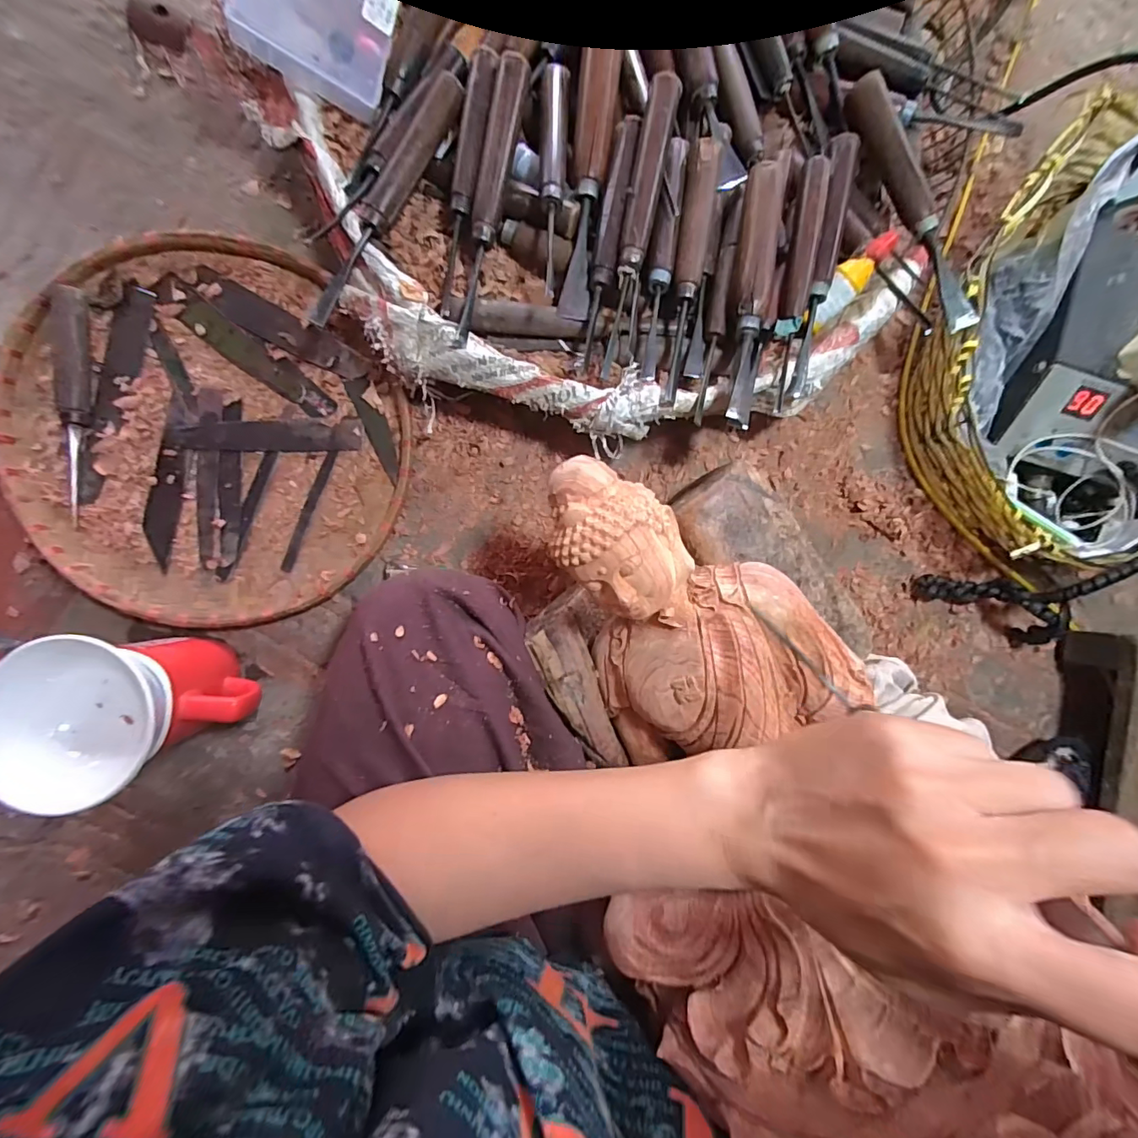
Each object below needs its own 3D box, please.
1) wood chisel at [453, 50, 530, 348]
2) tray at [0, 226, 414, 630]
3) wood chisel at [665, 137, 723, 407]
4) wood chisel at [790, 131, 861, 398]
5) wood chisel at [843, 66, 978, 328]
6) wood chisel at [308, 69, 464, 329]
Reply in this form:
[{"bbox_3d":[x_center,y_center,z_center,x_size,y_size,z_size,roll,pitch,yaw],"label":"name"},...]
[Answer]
[{"bbox_3d":[-0.053,-0.242,0.335,0.019,0.025,0.182,11,89,-5],"label":"wood chisel"},{"bbox_3d":[-0.281,-0.108,0.398,0.286,0.043,0.304,0,91,-3],"label":"tray"},{"bbox_3d":[0.085,-0.207,0.351,0.021,0.021,0.179,7,90,-5],"label":"wood chisel"},{"bbox_3d":[0.181,-0.216,0.358,0.022,0.023,0.182,9,89,-5],"label":"wood chisel"},{"bbox_3d":[0.250,-0.263,0.360,0.018,0.023,0.188,-26,93,-5],"label":"wood chisel"},{"bbox_3d":[-0.127,-0.248,0.340,0.020,0.024,0.183,32,87,-5],"label":"wood chisel"}]

